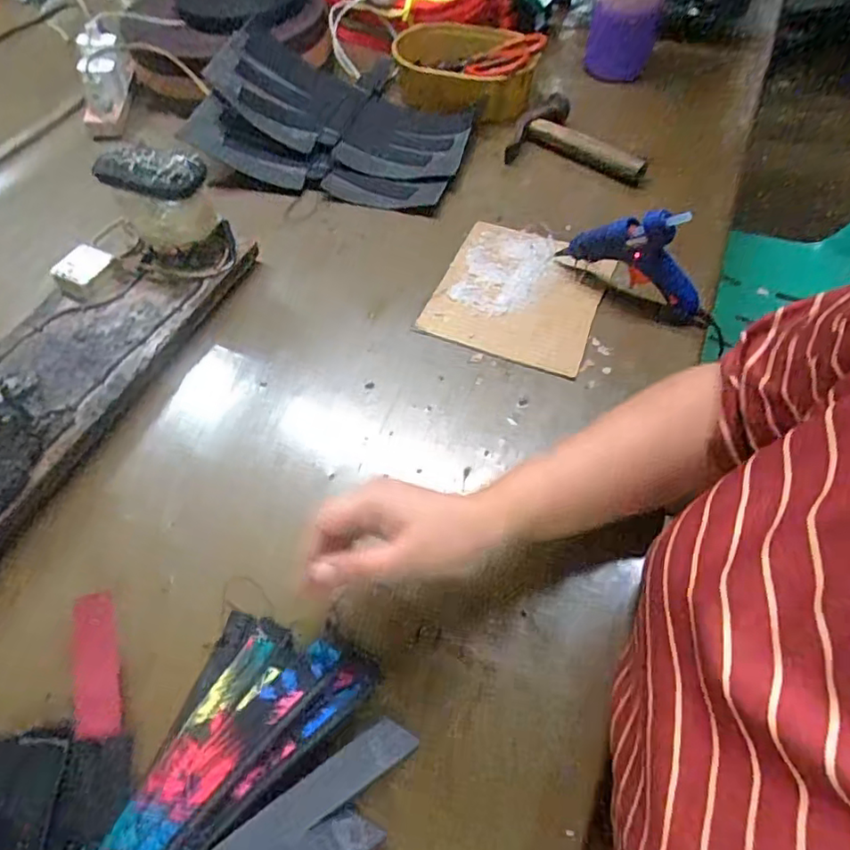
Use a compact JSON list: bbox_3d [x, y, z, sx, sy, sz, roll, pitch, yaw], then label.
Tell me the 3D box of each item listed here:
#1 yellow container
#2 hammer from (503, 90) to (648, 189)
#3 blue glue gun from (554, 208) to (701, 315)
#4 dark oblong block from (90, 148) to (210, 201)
[{"bbox_3d":[0.046,-0.490,0.811,0.203,0.074,0.192,-2,56,2],"label":"yellow container"},{"bbox_3d":[0.195,-0.345,0.739,0.167,0.053,0.109,19,59,14],"label":"hammer"},{"bbox_3d":[0.200,-0.166,0.555,0.138,0.086,0.026,22,60,17],"label":"blue glue gun"},{"bbox_3d":[-0.250,-0.231,0.537,0.094,0.026,0.042,10,57,10],"label":"dark oblong block"}]

